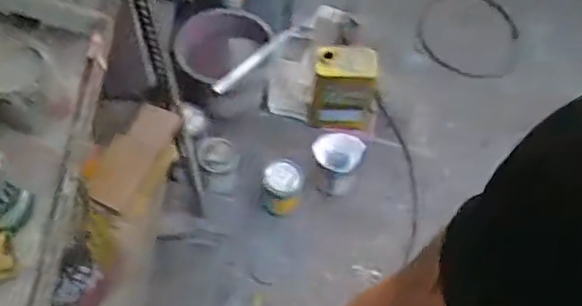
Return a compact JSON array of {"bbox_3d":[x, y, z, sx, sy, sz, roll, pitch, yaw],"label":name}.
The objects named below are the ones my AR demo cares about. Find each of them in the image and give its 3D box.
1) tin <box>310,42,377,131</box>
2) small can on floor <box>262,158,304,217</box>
[{"bbox_3d":[0.147,-0.167,1.677,0.176,0.261,0.129,7,59,3],"label":"tin"},{"bbox_3d":[-0.021,0.088,1.536,0.101,0.113,0.090,3,59,1],"label":"small can on floor"}]

